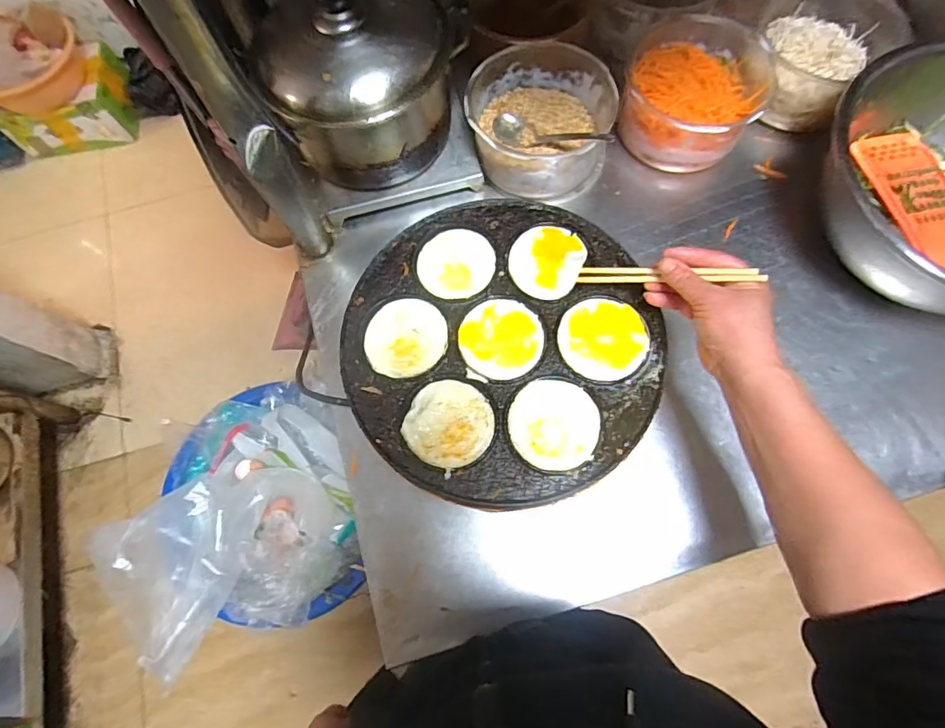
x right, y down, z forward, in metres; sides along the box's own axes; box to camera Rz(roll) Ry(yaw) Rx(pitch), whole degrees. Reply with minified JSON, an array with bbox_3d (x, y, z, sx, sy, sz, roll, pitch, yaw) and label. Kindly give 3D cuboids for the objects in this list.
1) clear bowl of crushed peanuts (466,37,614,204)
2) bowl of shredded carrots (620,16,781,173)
[{"bbox_3d":[0.084,-0.305,0.638,0.164,0.090,0.165,-1,73,2],"label":"clear bowl of crushed peanuts"},{"bbox_3d":[0.283,-0.351,0.651,0.168,0.089,0.177,-1,73,2],"label":"bowl of shredded carrots"}]

